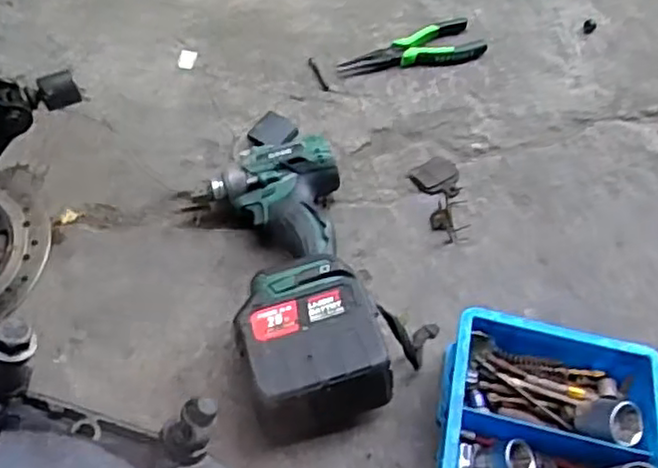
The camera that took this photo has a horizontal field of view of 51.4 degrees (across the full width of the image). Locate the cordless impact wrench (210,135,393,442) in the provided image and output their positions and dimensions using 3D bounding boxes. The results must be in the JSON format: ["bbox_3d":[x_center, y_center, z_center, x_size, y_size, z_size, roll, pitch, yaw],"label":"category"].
[{"bbox_3d":[-0.032,0.030,0.623,0.126,0.090,0.286,-9,57,-10],"label":"cordless impact wrench"}]

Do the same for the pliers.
[{"bbox_3d":[0.100,-0.226,0.846,0.185,0.013,0.067,-16,59,-15],"label":"pliers"}]

